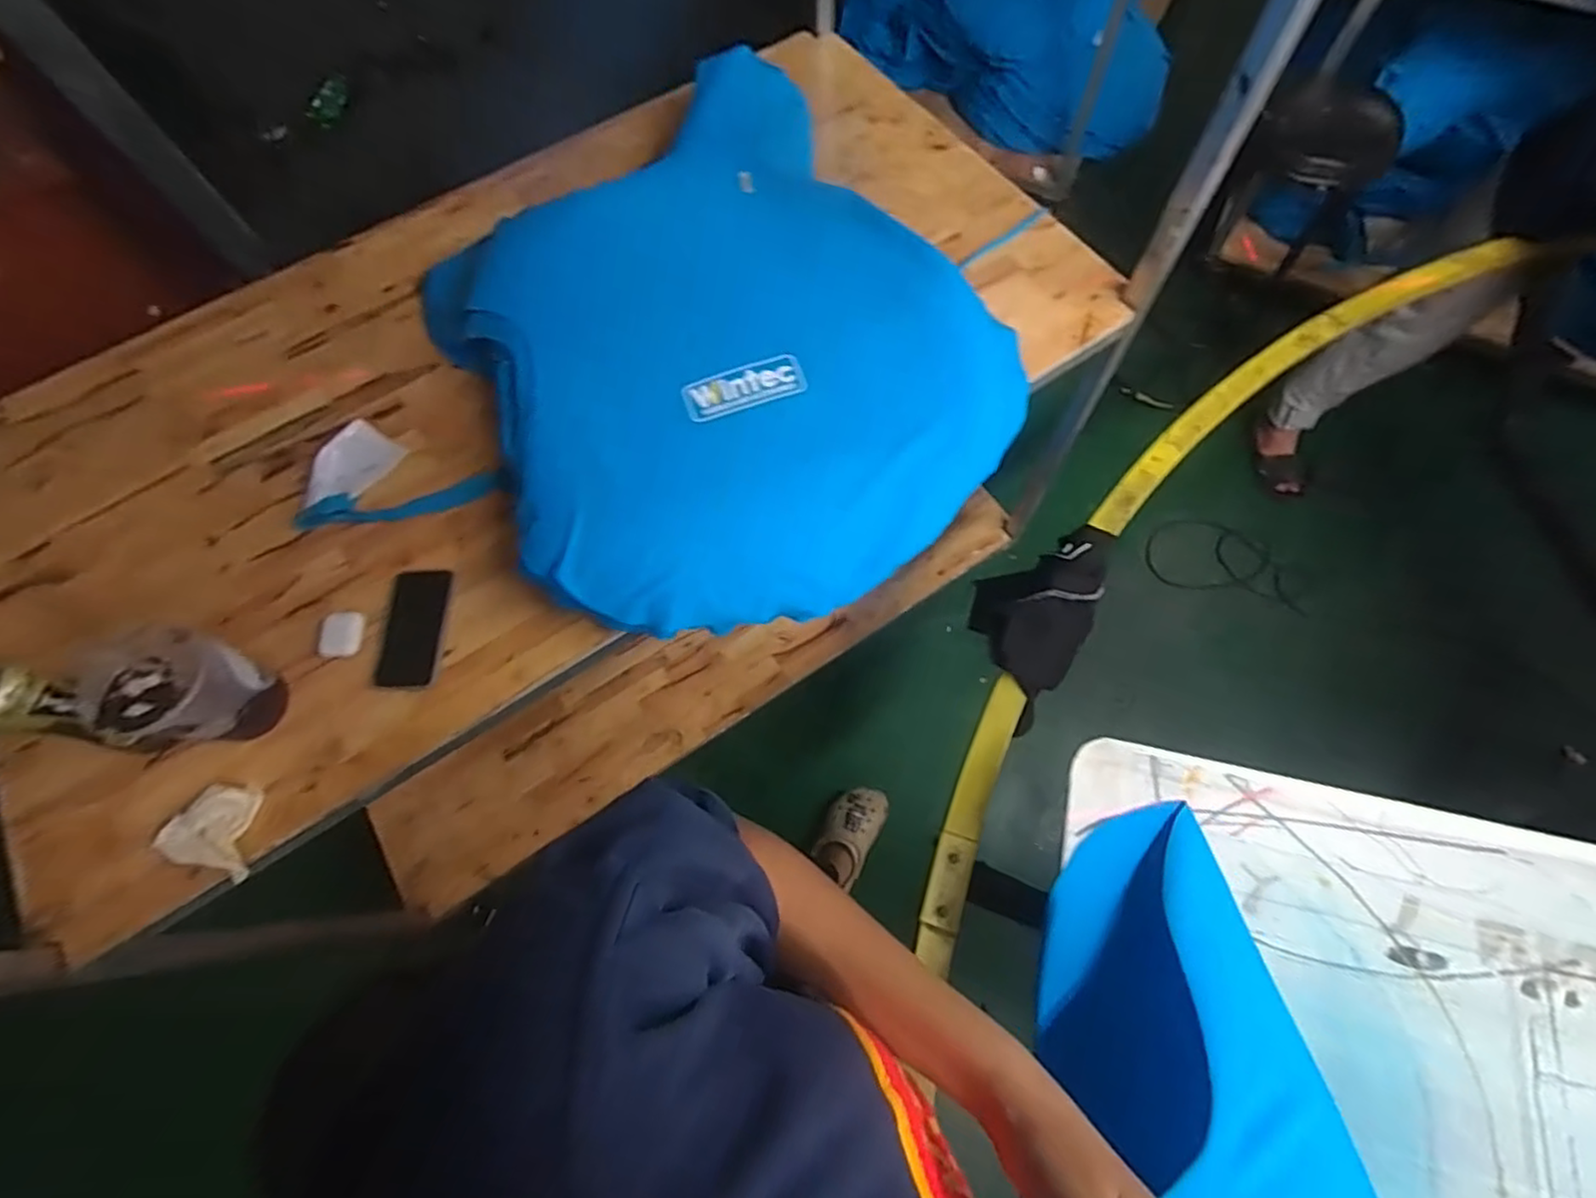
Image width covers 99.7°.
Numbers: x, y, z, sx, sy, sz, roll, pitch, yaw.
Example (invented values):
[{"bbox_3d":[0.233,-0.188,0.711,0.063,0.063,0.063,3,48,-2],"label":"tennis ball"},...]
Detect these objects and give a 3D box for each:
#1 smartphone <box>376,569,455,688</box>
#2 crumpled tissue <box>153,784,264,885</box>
[{"bbox_3d":[-0.448,0.031,0.783,0.075,0.011,0.140,-1,69,2],"label":"smartphone"},{"bbox_3d":[-0.615,0.242,0.713,0.083,0.027,0.084,13,70,7],"label":"crumpled tissue"}]

